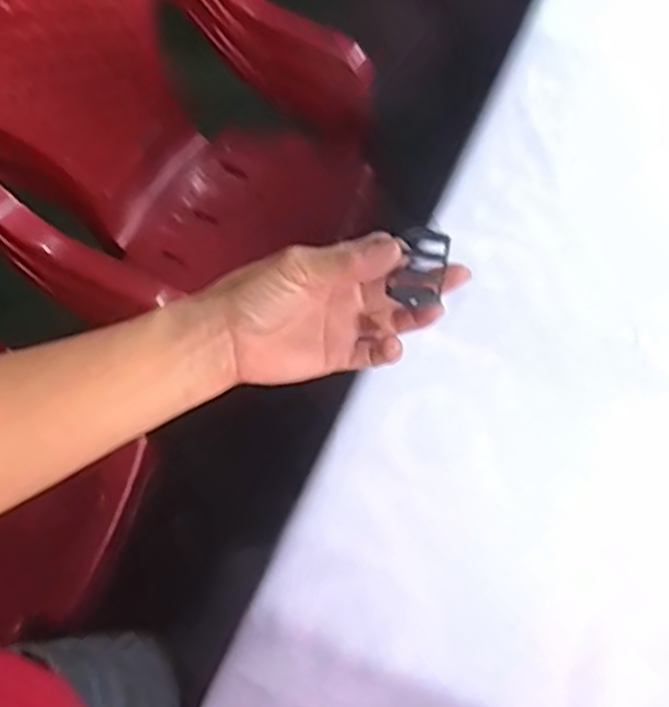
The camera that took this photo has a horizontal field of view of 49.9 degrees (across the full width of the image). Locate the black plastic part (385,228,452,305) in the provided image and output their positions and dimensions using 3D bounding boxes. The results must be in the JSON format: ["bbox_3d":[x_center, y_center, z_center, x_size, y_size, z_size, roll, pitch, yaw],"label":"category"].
[{"bbox_3d":[0.045,-0.046,0.374,0.027,0.037,0.004,10,16,-11],"label":"black plastic part"}]

